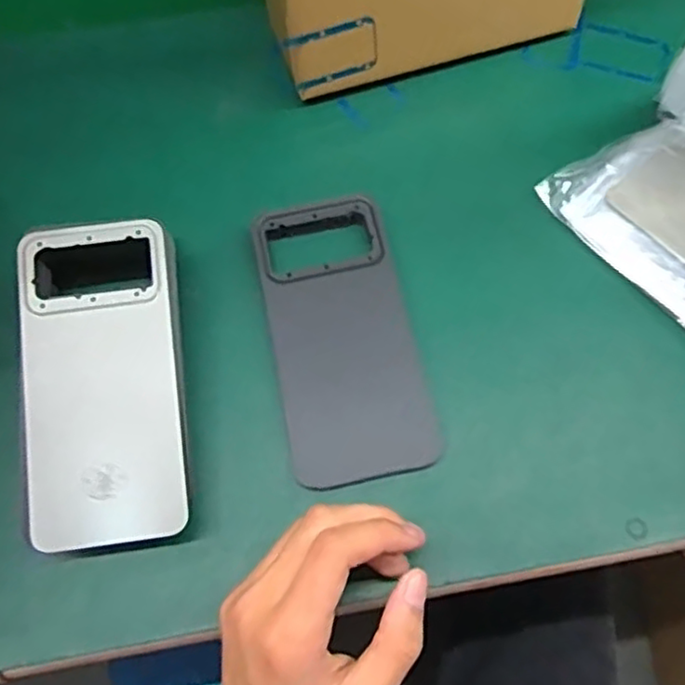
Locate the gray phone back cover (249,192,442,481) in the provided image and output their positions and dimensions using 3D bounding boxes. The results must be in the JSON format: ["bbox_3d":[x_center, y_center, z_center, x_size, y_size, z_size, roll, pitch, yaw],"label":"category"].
[{"bbox_3d":[0.000,-0.005,0.371,0.073,0.005,0.158,-10,75,-4],"label":"gray phone back cover"}]

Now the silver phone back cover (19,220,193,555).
[{"bbox_3d":[-0.118,0.018,0.337,0.077,0.012,0.158,-6,78,-1],"label":"silver phone back cover"}]

